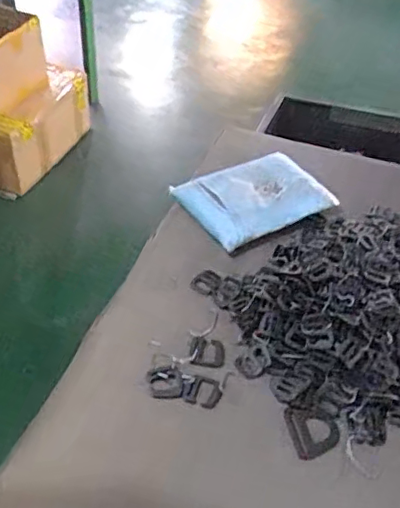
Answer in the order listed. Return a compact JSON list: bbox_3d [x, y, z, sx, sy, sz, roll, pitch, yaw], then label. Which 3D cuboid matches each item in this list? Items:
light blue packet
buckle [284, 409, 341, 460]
[{"bbox_3d":[0.065,-0.066,0.698,0.156,0.032,0.109,-22,49,-24],"label":"light blue packet"},{"bbox_3d":[0.095,0.148,0.497,0.039,0.008,0.044,-9,44,-12],"label":"buckle"}]

